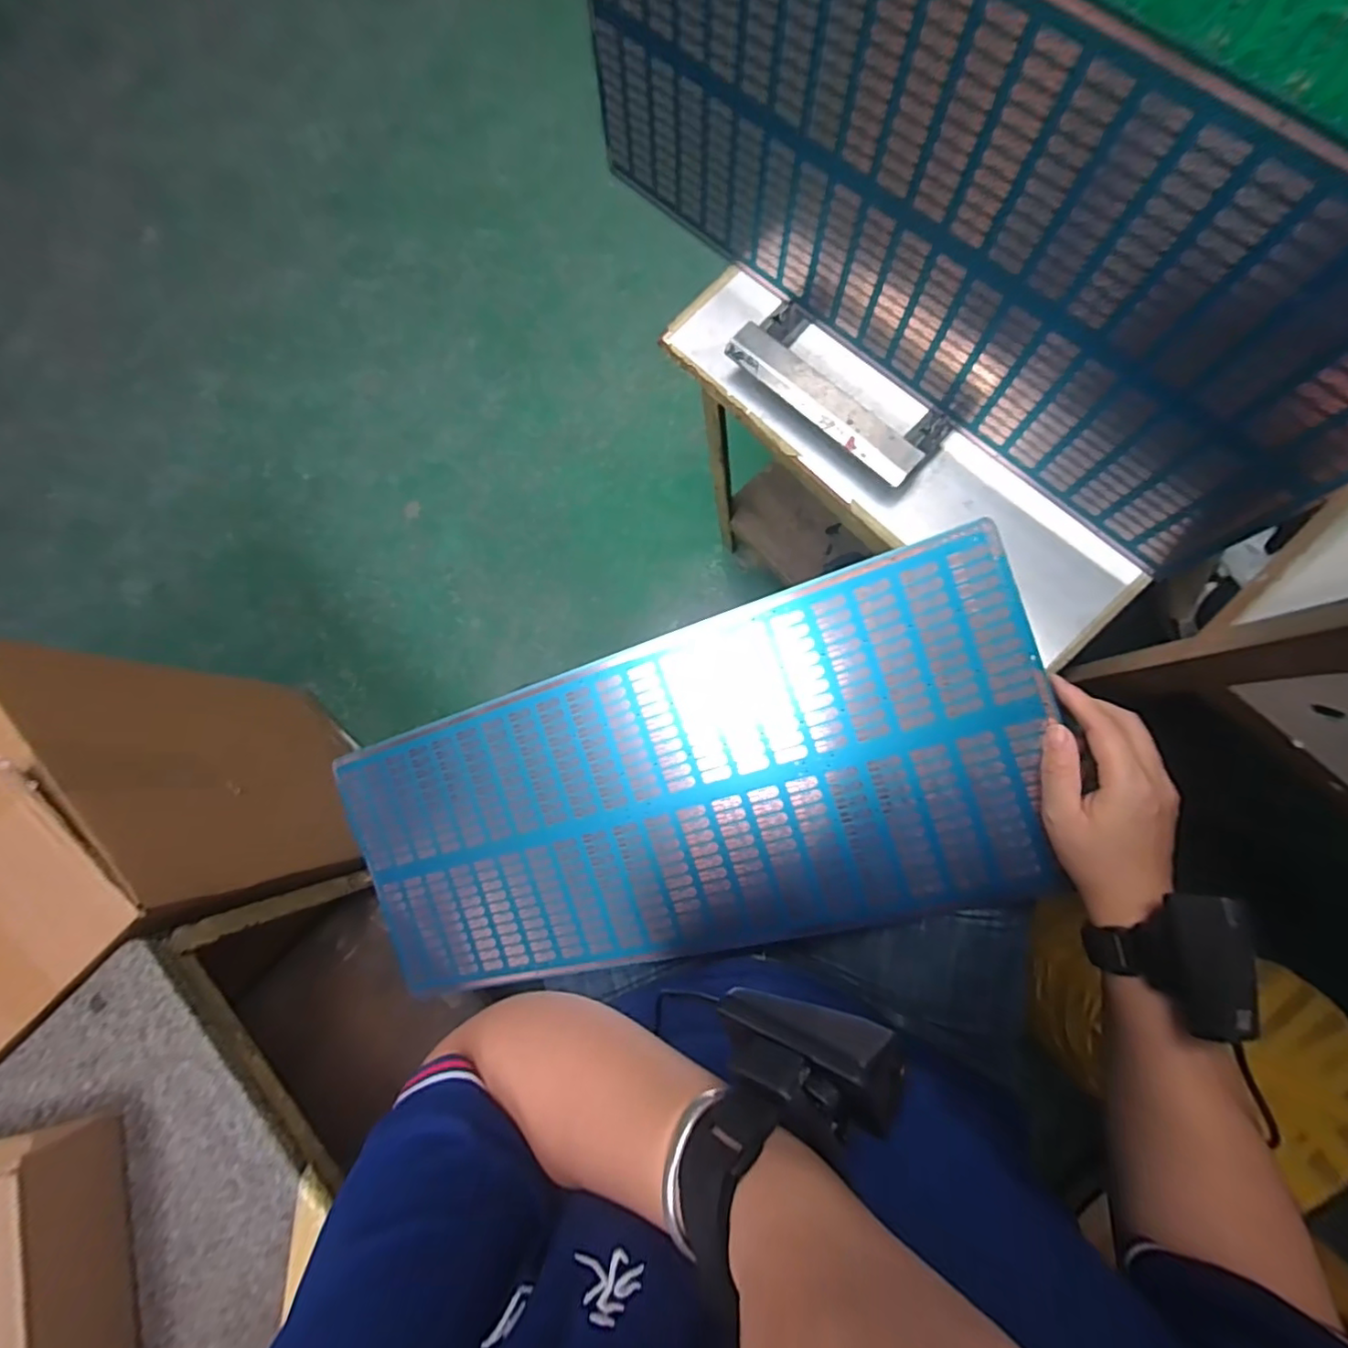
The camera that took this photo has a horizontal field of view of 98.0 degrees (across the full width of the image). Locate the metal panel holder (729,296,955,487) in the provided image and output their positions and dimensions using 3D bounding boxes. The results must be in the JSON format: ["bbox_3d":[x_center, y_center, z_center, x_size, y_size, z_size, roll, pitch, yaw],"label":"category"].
[{"bbox_3d":[0.146,-0.254,0.526,0.200,0.026,0.078,43,90,10],"label":"metal panel holder"}]

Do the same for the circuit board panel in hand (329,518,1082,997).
[{"bbox_3d":[-0.026,0.111,0.482,0.595,0.010,0.255,-18,91,20],"label":"circuit board panel in hand"}]

